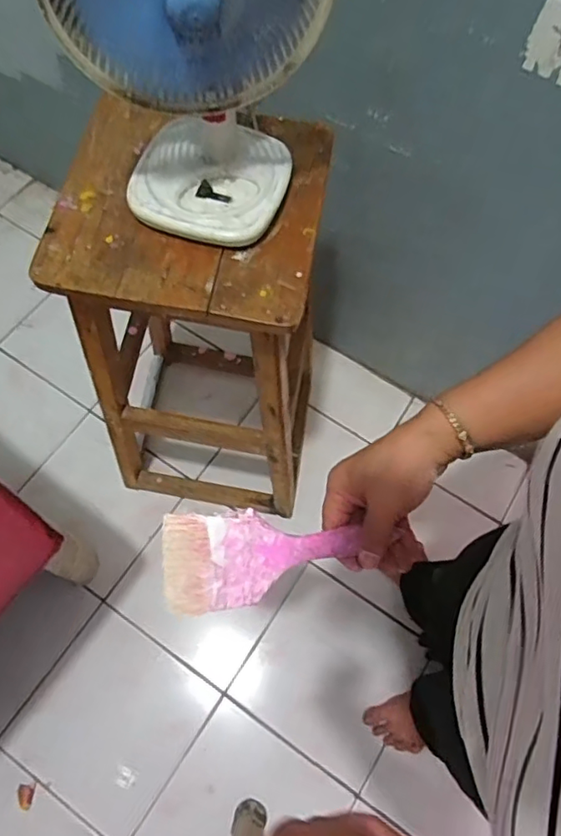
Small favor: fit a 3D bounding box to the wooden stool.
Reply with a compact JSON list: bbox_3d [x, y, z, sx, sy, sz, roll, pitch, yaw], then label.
[{"bbox_3d":[-0.115,-0.092,0.931,0.308,0.687,0.338,11,68,1],"label":"wooden stool"}]

